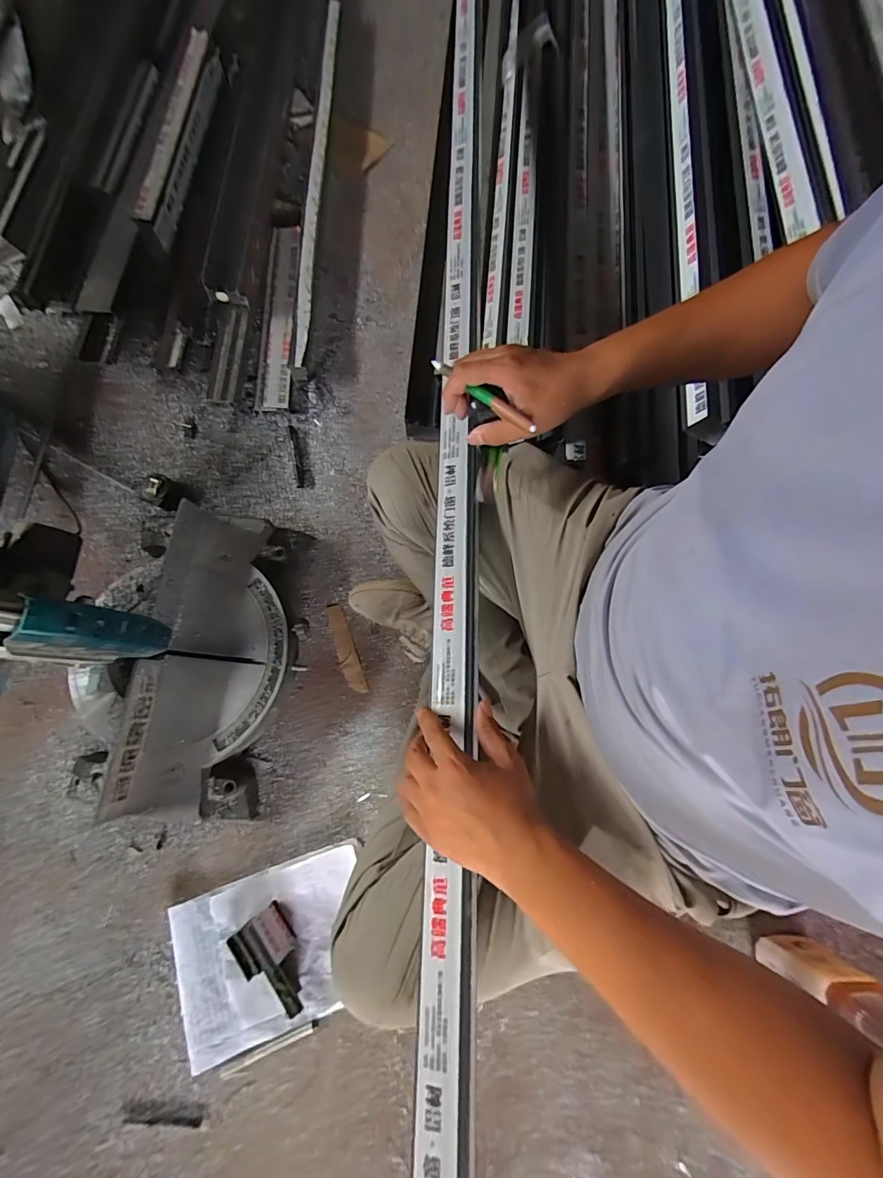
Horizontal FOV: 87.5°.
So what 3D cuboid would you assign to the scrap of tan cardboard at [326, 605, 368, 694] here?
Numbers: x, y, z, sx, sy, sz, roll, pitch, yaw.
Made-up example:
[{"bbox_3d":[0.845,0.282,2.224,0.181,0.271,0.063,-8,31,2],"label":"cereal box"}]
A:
[{"bbox_3d":[-0.164,0.102,0.789,0.031,0.004,0.156,-20,77,-7],"label":"scrap of tan cardboard"}]

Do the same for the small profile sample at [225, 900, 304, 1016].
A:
[{"bbox_3d":[-0.236,0.527,0.648,0.078,0.049,0.134,-40,80,-11],"label":"small profile sample"}]

